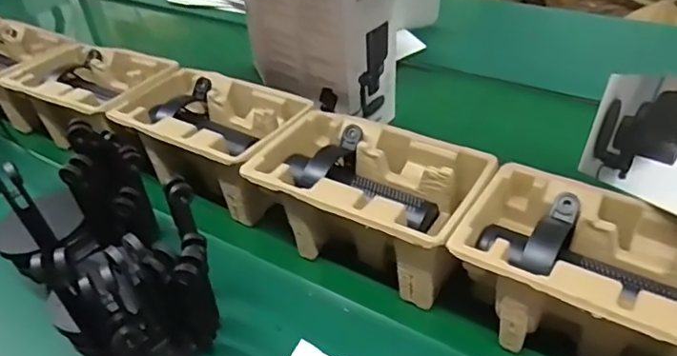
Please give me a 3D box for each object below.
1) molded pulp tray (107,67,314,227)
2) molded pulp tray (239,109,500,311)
[{"bbox_3d":[-0.157,-0.057,0.702,0.234,0.097,0.154,23,45,24],"label":"molded pulp tray"},{"bbox_3d":[0.029,0.022,0.590,0.224,0.113,0.140,23,45,23],"label":"molded pulp tray"}]

